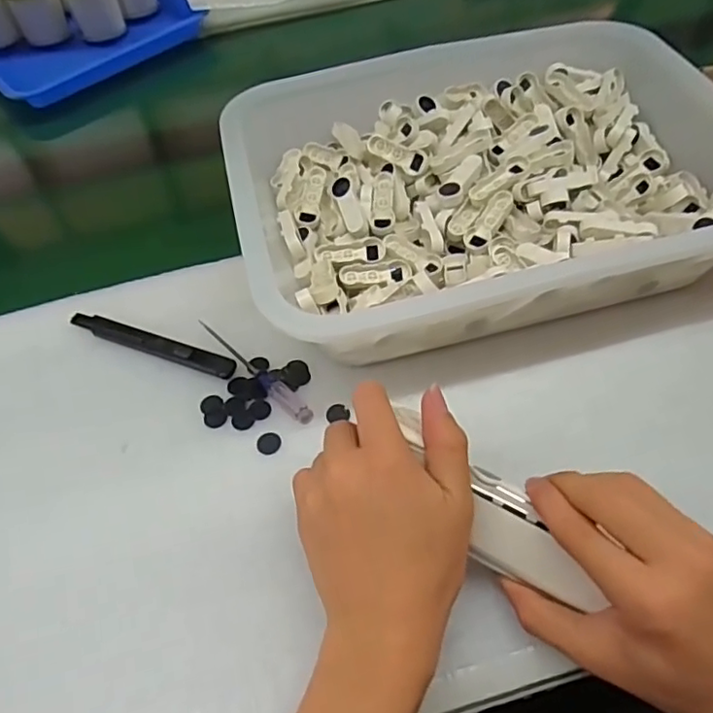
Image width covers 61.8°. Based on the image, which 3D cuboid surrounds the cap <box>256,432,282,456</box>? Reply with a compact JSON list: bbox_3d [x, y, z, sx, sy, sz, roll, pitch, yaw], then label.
[{"bbox_3d":[-0.055,0.054,0.376,0.015,0.004,0.016,-2,54,3],"label":"cap"}]

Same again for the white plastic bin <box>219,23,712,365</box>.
[{"bbox_3d":[0.085,-0.143,0.451,0.345,0.079,0.273,-13,54,-5],"label":"white plastic bin"}]

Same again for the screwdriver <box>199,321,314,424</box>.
[{"bbox_3d":[-0.070,0.008,0.403,0.012,0.011,0.115,-39,60,-22],"label":"screwdriver"}]

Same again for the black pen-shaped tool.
[{"bbox_3d":[-0.147,-0.010,0.423,0.134,0.007,0.015,17,57,16],"label":"black pen-shaped tool"}]

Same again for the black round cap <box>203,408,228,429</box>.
[{"bbox_3d":[-0.092,0.040,0.389,0.015,0.004,0.014,-2,56,3],"label":"black round cap"}]

